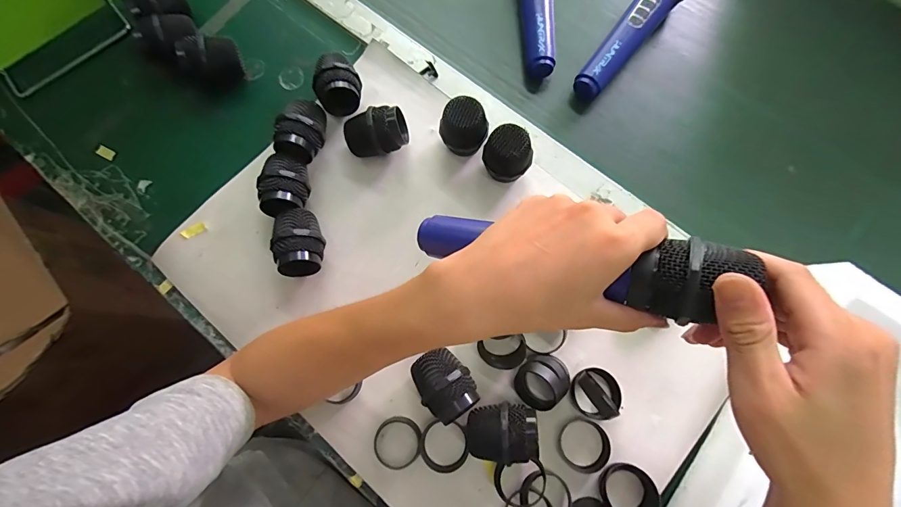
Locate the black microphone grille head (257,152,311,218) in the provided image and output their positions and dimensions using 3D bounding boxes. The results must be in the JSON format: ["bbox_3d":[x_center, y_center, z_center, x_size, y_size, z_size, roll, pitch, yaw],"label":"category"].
[{"bbox_3d":[-0.165,-0.068,0.391,0.042,0.043,0.061,-7,77,-1],"label":"black microphone grille head"}]

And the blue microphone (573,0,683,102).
[{"bbox_3d":[0.207,-0.250,0.441,0.042,0.058,0.197,36,80,8],"label":"blue microphone"}]

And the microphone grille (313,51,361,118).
[{"bbox_3d":[-0.119,-0.176,0.414,0.047,0.051,0.056,-23,78,-4],"label":"microphone grille"}]

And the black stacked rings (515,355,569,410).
[{"bbox_3d":[0.084,0.117,0.353,0.047,0.031,0.048,0,77,1],"label":"black stacked rings"}]

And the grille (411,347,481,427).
[{"bbox_3d":[-0.005,0.116,0.347,0.045,0.048,0.056,-40,79,-8],"label":"grille"}]

